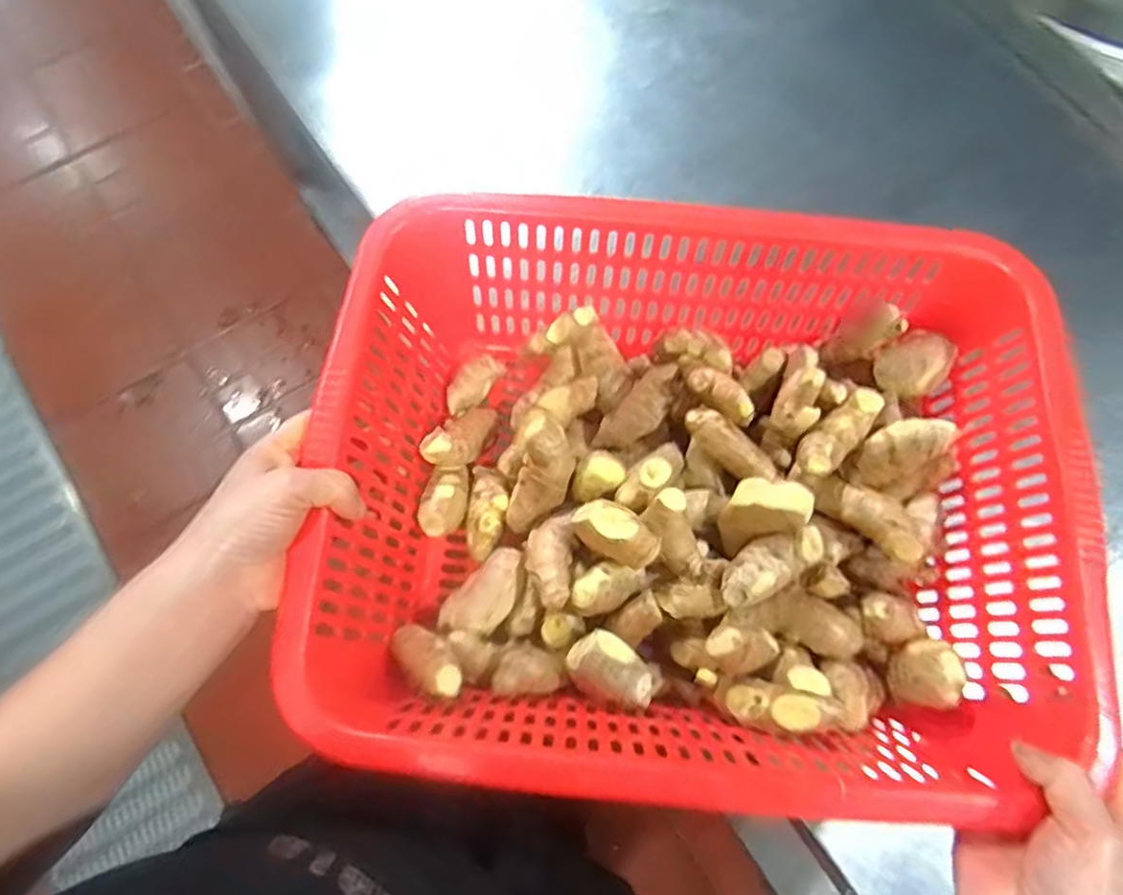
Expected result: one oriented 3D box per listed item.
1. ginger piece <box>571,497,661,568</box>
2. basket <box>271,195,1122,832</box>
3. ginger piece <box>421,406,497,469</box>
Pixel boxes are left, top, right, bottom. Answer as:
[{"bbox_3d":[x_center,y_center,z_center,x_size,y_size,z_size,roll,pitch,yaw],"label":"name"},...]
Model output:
[{"bbox_3d":[0.035,0.055,0.418,0.054,0.023,0.028,25,58,28],"label":"ginger piece"},{"bbox_3d":[0.073,0.030,0.428,0.419,0.129,0.326,5,70,-1],"label":"basket"},{"bbox_3d":[-0.070,-0.005,0.484,0.030,0.028,0.068,43,48,12],"label":"ginger piece"}]

